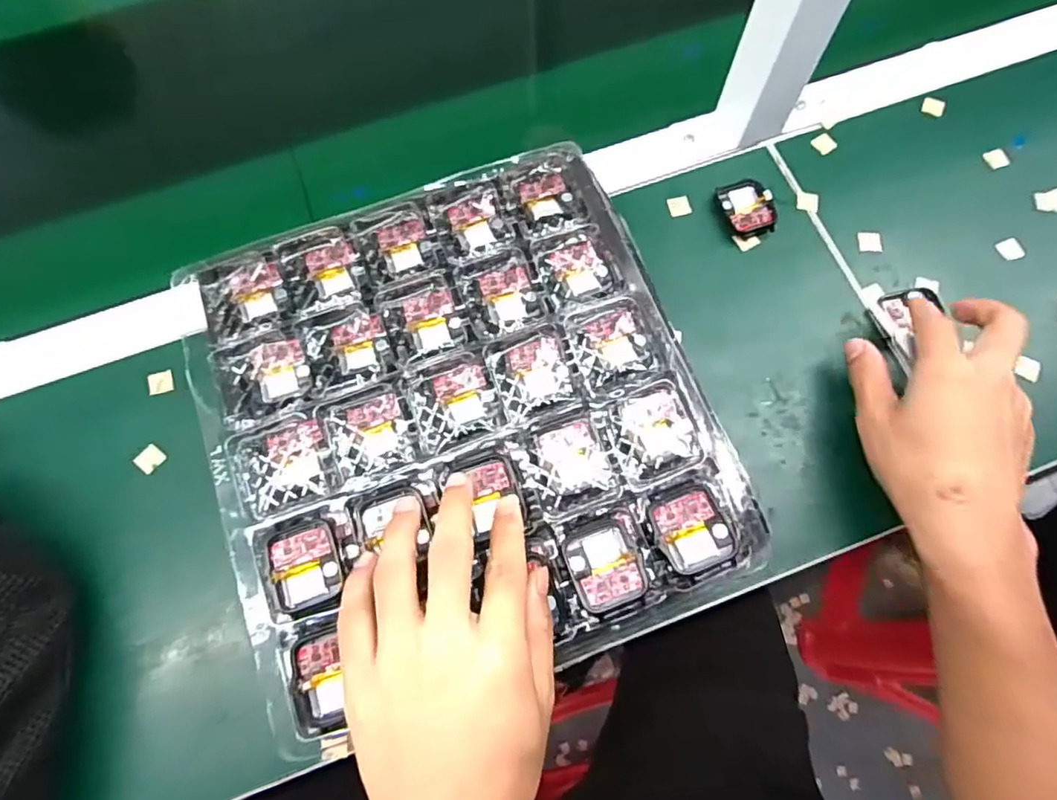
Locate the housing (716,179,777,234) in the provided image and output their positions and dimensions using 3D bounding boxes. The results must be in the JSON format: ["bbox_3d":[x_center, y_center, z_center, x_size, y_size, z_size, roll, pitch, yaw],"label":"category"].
[{"bbox_3d":[0.165,-0.147,0.450,0.037,0.012,0.046,-11,73,-2],"label":"housing"}]

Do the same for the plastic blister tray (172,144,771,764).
[{"bbox_3d":[-0.042,0.004,0.342,0.268,0.021,0.283,-21,74,-5],"label":"plastic blister tray"}]

